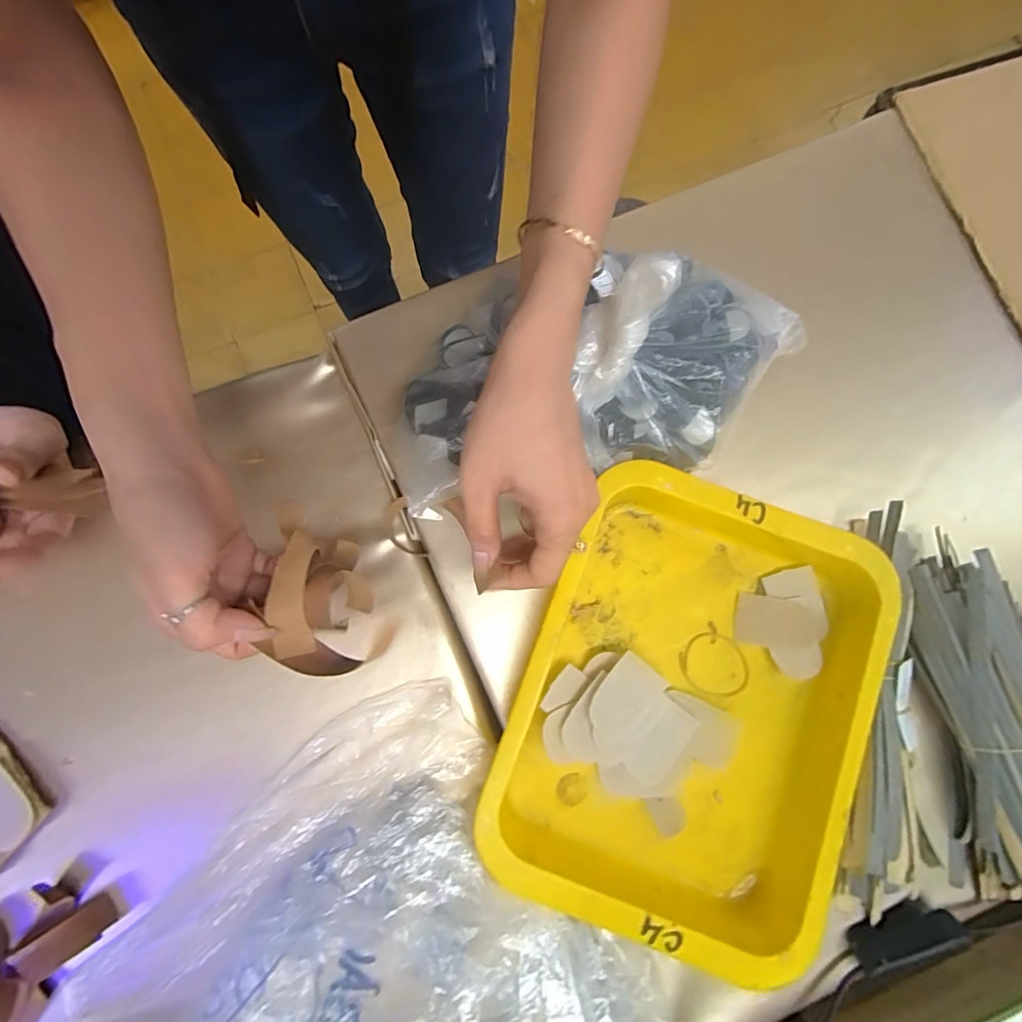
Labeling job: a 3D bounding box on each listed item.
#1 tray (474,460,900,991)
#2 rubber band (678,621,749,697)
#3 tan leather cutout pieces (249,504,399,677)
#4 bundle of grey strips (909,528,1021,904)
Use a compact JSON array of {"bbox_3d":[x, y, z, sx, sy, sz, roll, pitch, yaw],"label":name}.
[{"bbox_3d":[0.108,0.116,0.302,0.198,0.042,0.252,23,80,4],"label":"tray"},{"bbox_3d":[0.135,0.102,0.325,0.041,0.004,0.045,0,79,0],"label":"rubber band"},{"bbox_3d":[-0.098,0.046,0.270,0.052,0.047,0.081,6,79,1],"label":"tan leather cutout pieces"},{"bbox_3d":[0.295,0.128,0.299,0.058,0.048,0.206,-9,79,-2],"label":"bundle of grey strips"}]

